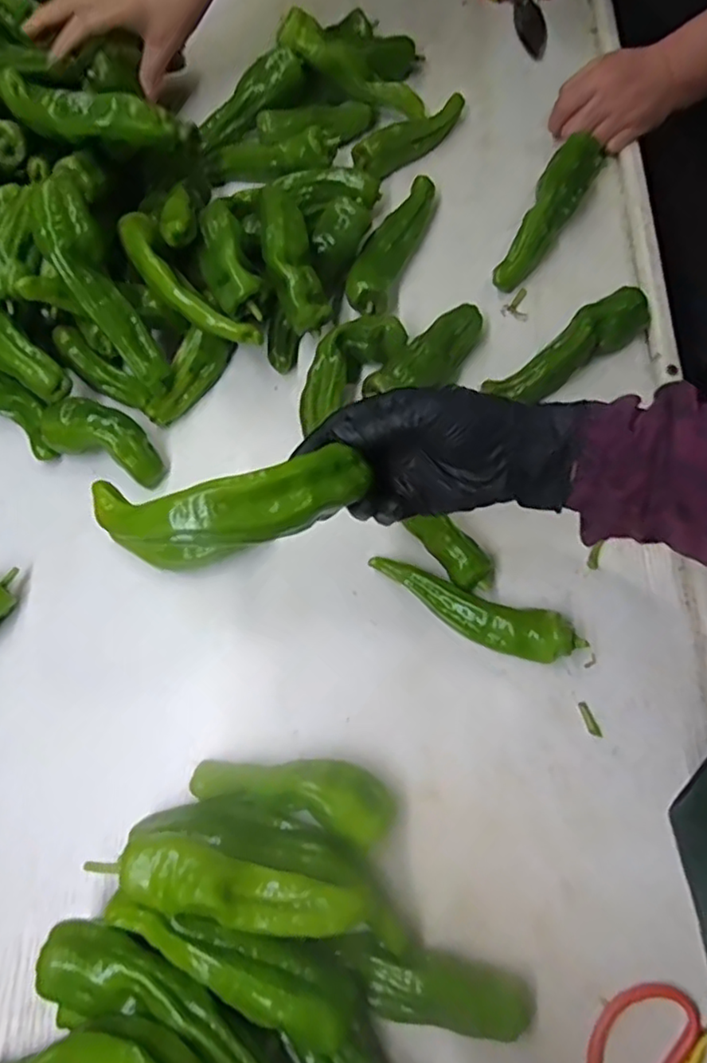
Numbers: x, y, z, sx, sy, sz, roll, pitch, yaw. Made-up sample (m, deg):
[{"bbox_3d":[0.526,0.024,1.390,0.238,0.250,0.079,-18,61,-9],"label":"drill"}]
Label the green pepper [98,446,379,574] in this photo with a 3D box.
[{"bbox_3d":[-0.064,-0.017,0.329,0.143,0.029,0.057,-13,68,-4],"label":"green pepper"}]

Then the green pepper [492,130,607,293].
[{"bbox_3d":[0.175,-0.290,0.581,0.039,0.033,0.163,30,86,13],"label":"green pepper"}]

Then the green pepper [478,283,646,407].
[{"bbox_3d":[0.181,-0.152,0.525,0.152,0.038,0.037,-32,71,-9],"label":"green pepper"}]

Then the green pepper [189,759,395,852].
[{"bbox_3d":[-0.041,0.172,0.427,0.134,0.037,0.045,14,71,8],"label":"green pepper"}]

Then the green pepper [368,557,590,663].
[{"bbox_3d":[0.085,0.060,0.467,0.155,0.042,0.037,19,71,9],"label":"green pepper"}]

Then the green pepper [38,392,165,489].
[{"bbox_3d":[-0.203,-0.078,0.518,0.106,0.042,0.047,27,69,-5],"label":"green pepper"}]

